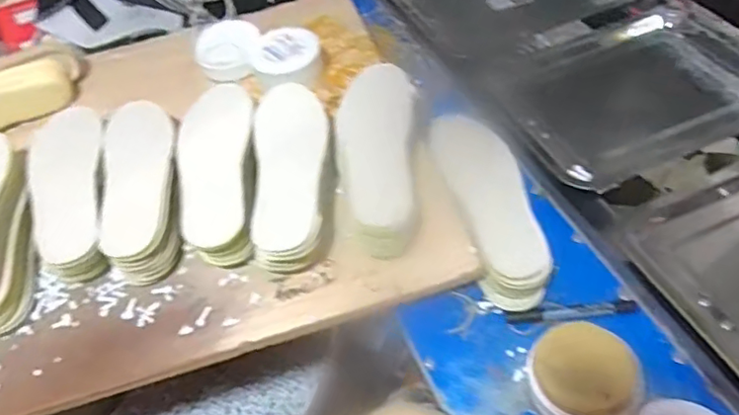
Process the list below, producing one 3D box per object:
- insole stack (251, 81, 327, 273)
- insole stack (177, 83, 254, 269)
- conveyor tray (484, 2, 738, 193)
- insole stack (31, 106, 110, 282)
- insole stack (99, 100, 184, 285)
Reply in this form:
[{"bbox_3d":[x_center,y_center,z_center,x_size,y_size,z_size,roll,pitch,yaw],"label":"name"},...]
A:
[{"bbox_3d":[-0.092,-0.042,0.688,0.093,0.078,0.271,-6,50,-1],"label":"insole stack"},{"bbox_3d":[-0.179,-0.044,0.690,0.087,0.062,0.234,-8,50,-3],"label":"insole stack"},{"bbox_3d":[0.372,-0.158,0.803,0.367,0.045,0.289,-20,45,-4],"label":"conveyor tray"},{"bbox_3d":[-0.362,-0.024,0.714,0.089,0.067,0.257,-17,51,-10],"label":"insole stack"},{"bbox_3d":[-0.273,-0.027,0.703,0.088,0.053,0.260,-11,50,-5],"label":"insole stack"}]

